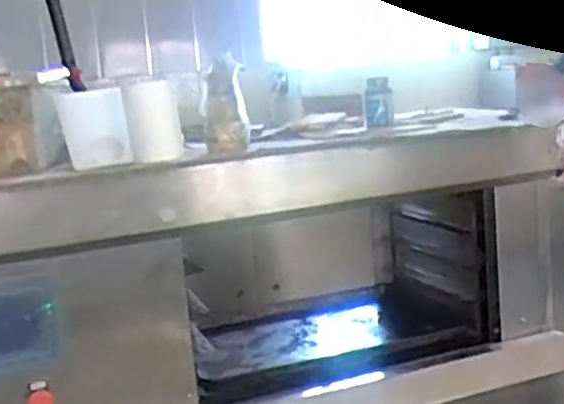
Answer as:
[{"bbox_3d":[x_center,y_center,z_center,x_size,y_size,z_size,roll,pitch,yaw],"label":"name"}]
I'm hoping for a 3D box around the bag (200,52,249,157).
[{"bbox_3d":[-0.106,-0.167,1.274,0.072,0.175,0.099,-10,9,-23],"label":"bag"}]

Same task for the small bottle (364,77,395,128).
[{"bbox_3d":[0.209,-0.214,1.566,0.063,0.104,0.060,-6,8,8],"label":"small bottle"}]

